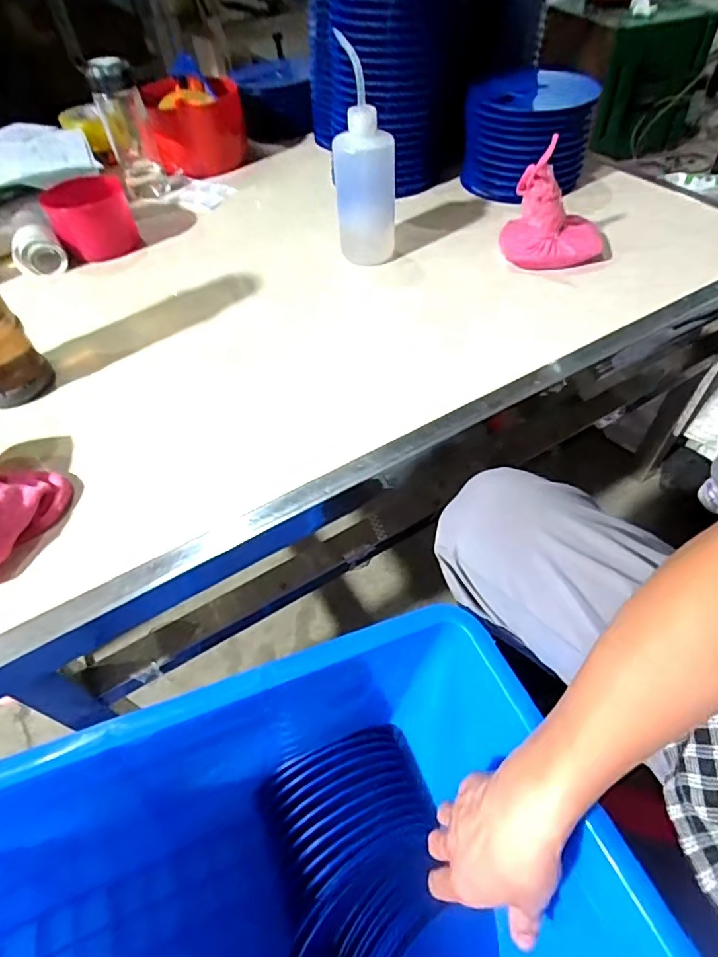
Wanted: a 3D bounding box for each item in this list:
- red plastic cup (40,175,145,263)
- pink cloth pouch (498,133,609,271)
[{"bbox_3d":[-0.370,-0.366,0.715,0.104,0.087,0.103,-22,53,-12],"label":"red plastic cup"},{"bbox_3d":[0.240,-0.321,0.611,0.124,0.116,0.079,-2,52,4],"label":"pink cloth pouch"}]

